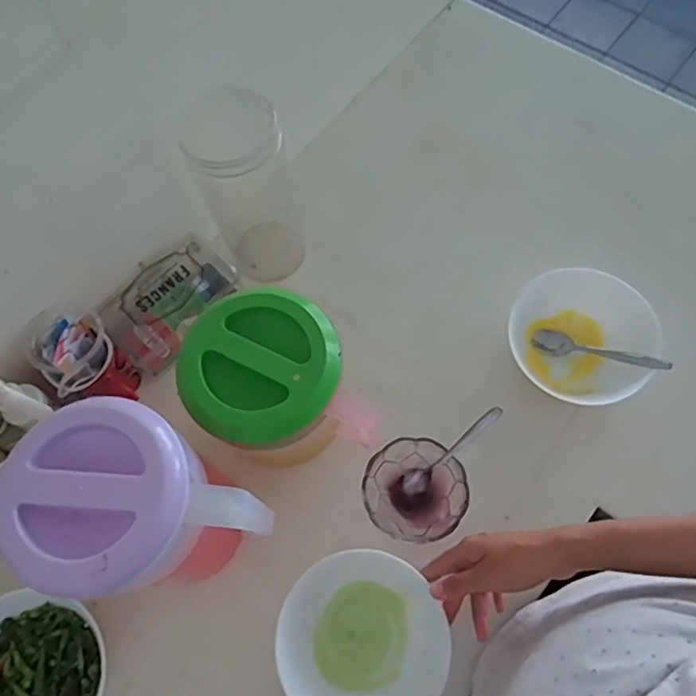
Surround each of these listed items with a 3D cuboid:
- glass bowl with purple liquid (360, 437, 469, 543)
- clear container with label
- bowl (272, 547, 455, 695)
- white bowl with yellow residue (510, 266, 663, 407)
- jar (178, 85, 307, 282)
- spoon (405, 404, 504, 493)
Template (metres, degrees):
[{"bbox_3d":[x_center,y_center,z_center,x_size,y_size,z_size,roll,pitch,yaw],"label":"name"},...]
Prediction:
[{"bbox_3d":[0.062,0.135,0.561,0.094,0.038,0.091,-1,69,3],"label":"glass bowl with purple liquid"},{"bbox_3d":[-0.194,-0.053,0.638,0.077,0.064,0.147,38,75,16],"label":"clear container with label"},{"bbox_3d":[0.013,0.253,0.515,0.143,0.046,0.138,0,70,0],"label":"bowl"},{"bbox_3d":[0.235,-0.006,0.609,0.140,0.067,0.133,-1,69,3],"label":"white bowl with yellow residue"},{"bbox_3d":[-0.099,-0.168,0.607,0.094,0.200,0.099,-1,69,3],"label":"jar"},{"bbox_3d":[0.096,0.100,0.559,0.121,0.011,0.021,-47,73,20],"label":"spoon"}]

